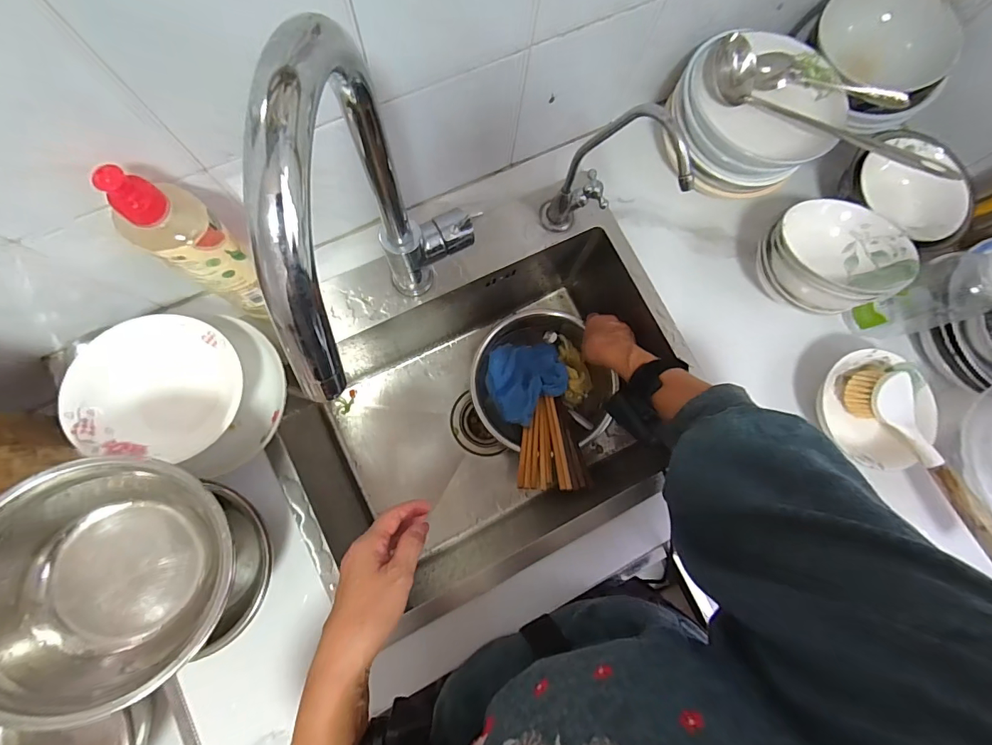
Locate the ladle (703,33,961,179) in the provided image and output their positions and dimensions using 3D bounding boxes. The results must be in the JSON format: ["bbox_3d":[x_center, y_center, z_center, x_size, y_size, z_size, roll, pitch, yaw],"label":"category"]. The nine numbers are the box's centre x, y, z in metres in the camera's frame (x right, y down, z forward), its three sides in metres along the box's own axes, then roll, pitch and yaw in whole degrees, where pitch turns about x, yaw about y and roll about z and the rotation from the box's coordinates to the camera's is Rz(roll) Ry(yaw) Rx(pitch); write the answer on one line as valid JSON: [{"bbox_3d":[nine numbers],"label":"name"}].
[{"bbox_3d":[0.358,-0.289,0.473,0.272,0.056,0.057,31,80,1],"label":"ladle"}]

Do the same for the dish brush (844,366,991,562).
[{"bbox_3d":[0.497,0.109,0.485,0.060,0.055,0.261,-19,68,-7],"label":"dish brush"}]

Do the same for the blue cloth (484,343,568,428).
[{"bbox_3d":[0.046,0.006,0.654,0.115,0.032,0.117,-28,84,-8],"label":"blue cloth"}]

